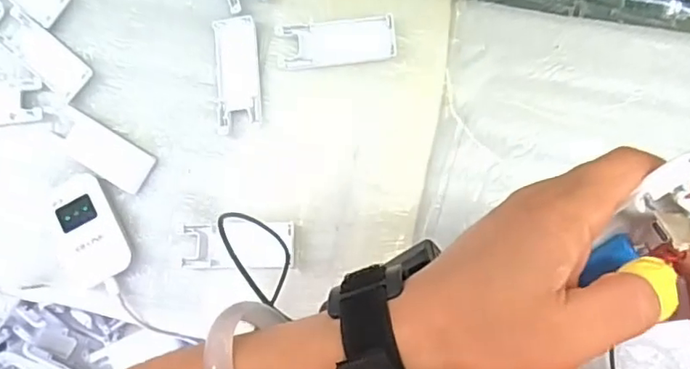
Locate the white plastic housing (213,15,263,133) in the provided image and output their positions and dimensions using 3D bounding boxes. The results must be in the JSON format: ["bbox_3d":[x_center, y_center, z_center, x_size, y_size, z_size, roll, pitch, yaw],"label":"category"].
[{"bbox_3d":[-0.099,-0.103,0.522,0.043,0.008,0.104,-4,85,5],"label":"white plastic housing"}]

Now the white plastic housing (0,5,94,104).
[{"bbox_3d":[-0.291,-0.126,0.545,0.105,0.004,0.040,40,90,7],"label":"white plastic housing"}]

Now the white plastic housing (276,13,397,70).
[{"bbox_3d":[-0.007,-0.129,0.517,0.104,0.015,0.043,-4,85,5],"label":"white plastic housing"}]

